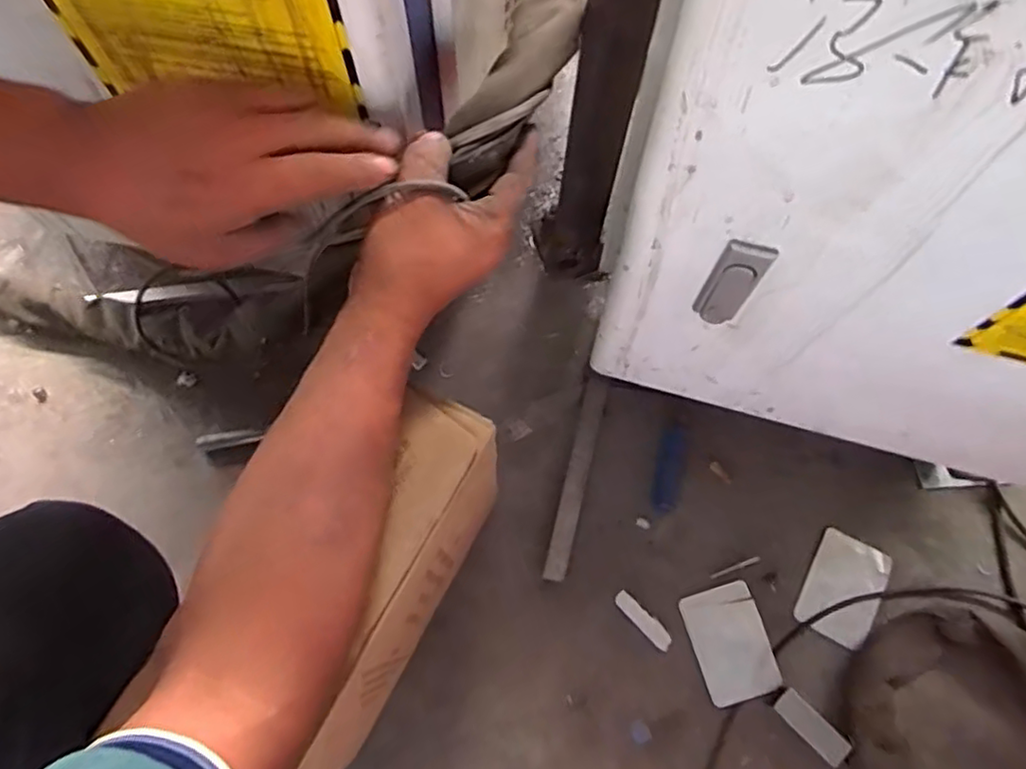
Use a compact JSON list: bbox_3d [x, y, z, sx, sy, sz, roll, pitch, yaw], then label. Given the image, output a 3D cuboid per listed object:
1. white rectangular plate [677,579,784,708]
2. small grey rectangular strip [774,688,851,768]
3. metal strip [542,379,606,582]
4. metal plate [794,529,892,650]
[{"bbox_3d":[0.205,0.243,0.619,0.070,0.005,0.098,-16,63,-1],"label":"white rectangular plate"},{"bbox_3d":[0.266,0.305,0.581,0.025,0.012,0.068,-43,76,-12],"label":"small grey rectangular strip"},{"bbox_3d":[0.066,0.092,0.670,0.021,0.008,0.213,13,72,6],"label":"metal strip"},{"bbox_3d":[0.325,0.200,0.644,0.068,0.008,0.104,28,68,14],"label":"metal plate"}]

